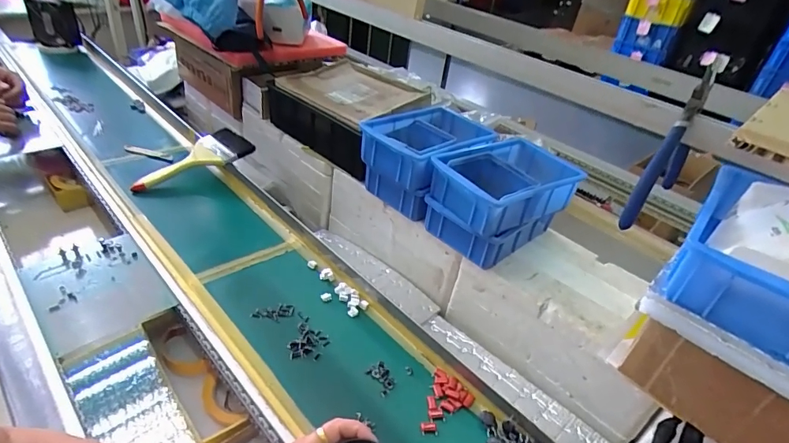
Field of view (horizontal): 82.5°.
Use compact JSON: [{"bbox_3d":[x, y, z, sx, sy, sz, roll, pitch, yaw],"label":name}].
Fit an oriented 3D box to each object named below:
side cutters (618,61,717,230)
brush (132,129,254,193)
[{"bbox_3d":[0.254,-0.068,0.409,0.139,0.132,0.012,-26,47,-39],"label":"side cutters"},{"bbox_3d":[-0.385,-0.120,0.859,0.215,0.028,0.097,-27,46,-14],"label":"brush"}]

